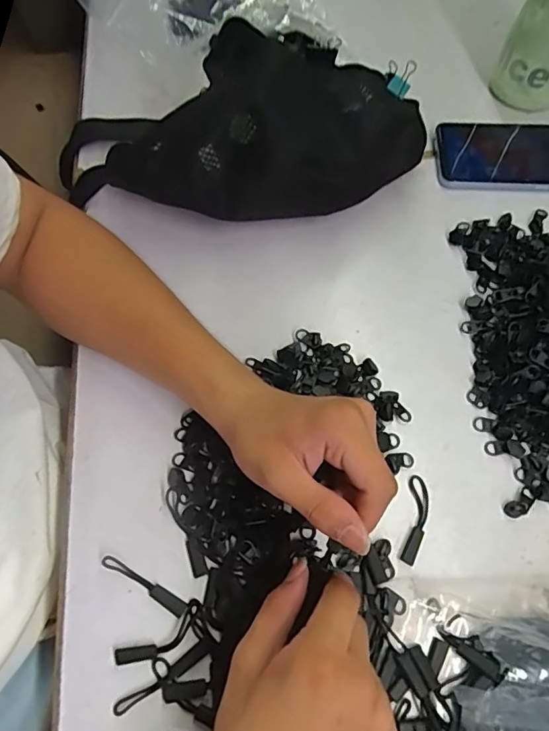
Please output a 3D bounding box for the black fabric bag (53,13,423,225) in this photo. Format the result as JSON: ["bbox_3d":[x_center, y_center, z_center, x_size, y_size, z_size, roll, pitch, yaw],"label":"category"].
[{"bbox_3d":[-0.027,-0.183,0.404,0.284,0.113,0.132,1,65,1],"label":"black fabric bag"}]

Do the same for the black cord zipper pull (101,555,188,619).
[{"bbox_3d":[-0.082,0.137,0.315,0.060,0.007,0.009,28,68,13],"label":"black cord zipper pull"}]

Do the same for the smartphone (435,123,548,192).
[{"bbox_3d":[0.230,-0.190,0.459,0.158,0.014,0.074,4,65,2],"label":"smartphone"}]

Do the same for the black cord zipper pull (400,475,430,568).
[{"bbox_3d":[0.095,0.103,0.336,0.015,0.004,0.057,12,66,6],"label":"black cord zipper pull"}]

